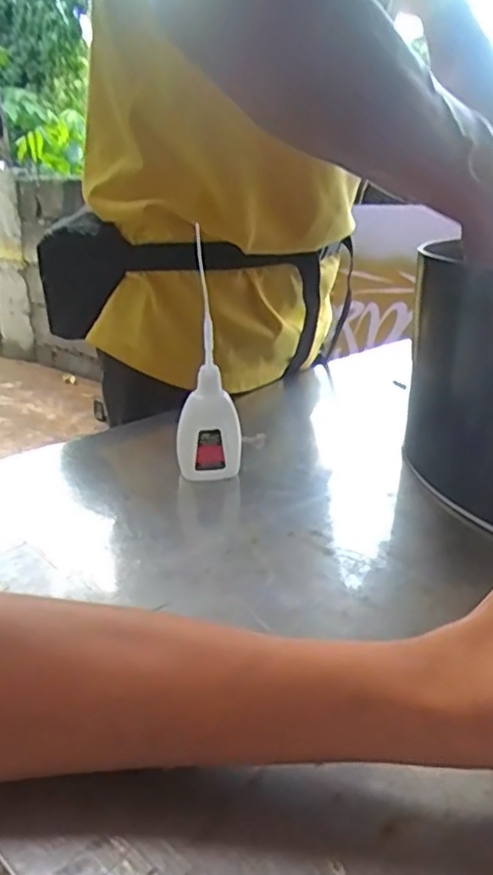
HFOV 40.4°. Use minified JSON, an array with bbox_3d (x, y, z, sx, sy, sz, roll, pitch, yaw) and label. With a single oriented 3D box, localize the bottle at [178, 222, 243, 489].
[{"bbox_3d":[-0.026,-0.047,0.450,0.042,0.156,0.020,-3,21,-12],"label":"bottle"}]

